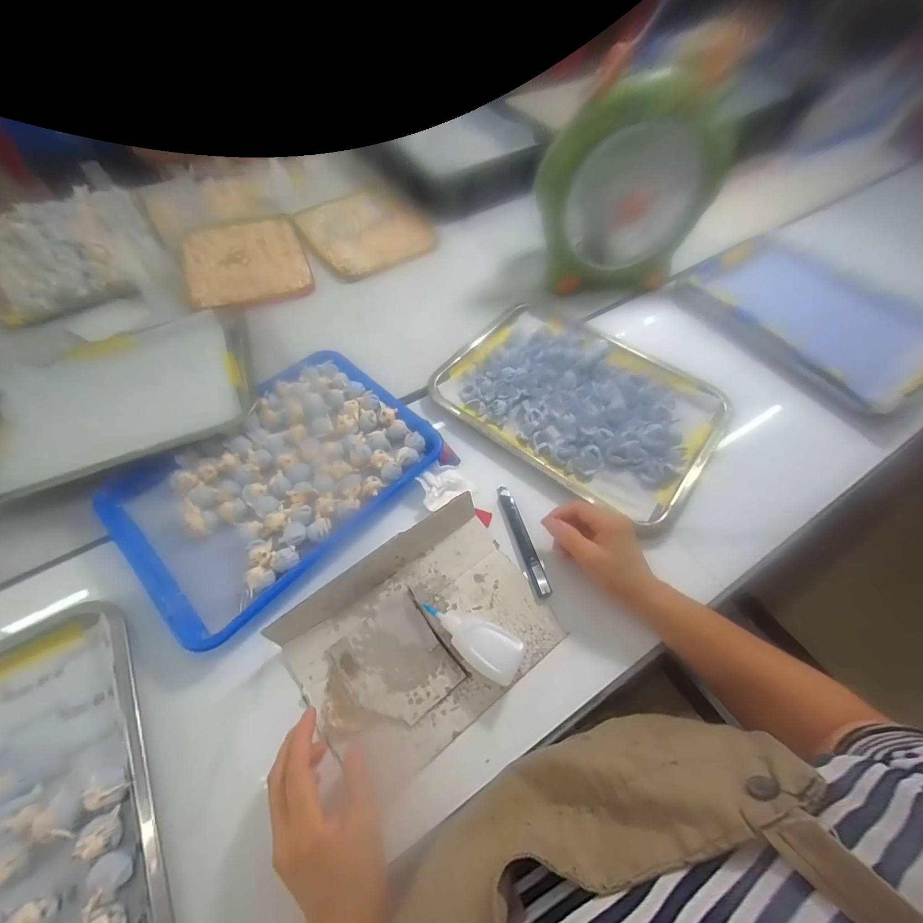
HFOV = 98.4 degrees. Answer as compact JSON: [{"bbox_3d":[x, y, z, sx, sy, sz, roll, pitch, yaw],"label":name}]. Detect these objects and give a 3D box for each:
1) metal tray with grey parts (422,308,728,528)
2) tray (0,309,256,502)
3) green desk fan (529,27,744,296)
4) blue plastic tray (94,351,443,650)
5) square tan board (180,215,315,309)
[{"bbox_3d":[0.158,-0.095,0.538,0.341,0.024,0.246,35,64,18],"label":"metal tray with grey parts"},{"bbox_3d":[-0.459,-0.087,0.514,0.354,0.029,0.264,-25,63,-15],"label":"tray"},{"bbox_3d":[0.233,-0.377,0.580,0.207,0.233,0.146,32,64,17],"label":"green desk fan"},{"bbox_3d":[-0.214,0.013,0.468,0.231,0.022,0.327,37,65,19],"label":"blue plastic tray"},{"bbox_3d":[-0.379,-0.356,0.700,0.196,0.010,0.275,-19,62,-12],"label":"square tan board"}]

